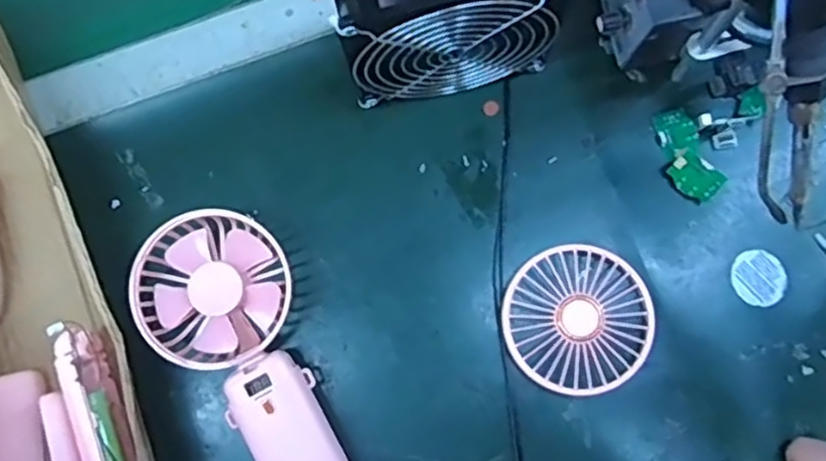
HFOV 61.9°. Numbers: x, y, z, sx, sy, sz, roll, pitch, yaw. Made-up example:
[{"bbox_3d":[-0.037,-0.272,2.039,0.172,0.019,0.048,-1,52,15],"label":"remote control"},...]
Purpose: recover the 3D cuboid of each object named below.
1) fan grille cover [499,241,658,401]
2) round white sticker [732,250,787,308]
[{"bbox_3d":[0.099,0.053,0.413,0.086,0.016,0.084,-18,80,-3],"label":"fan grille cover"},{"bbox_3d":[0.212,0.029,0.421,0.033,0.004,0.033,-2,79,-2],"label":"round white sticker"}]

